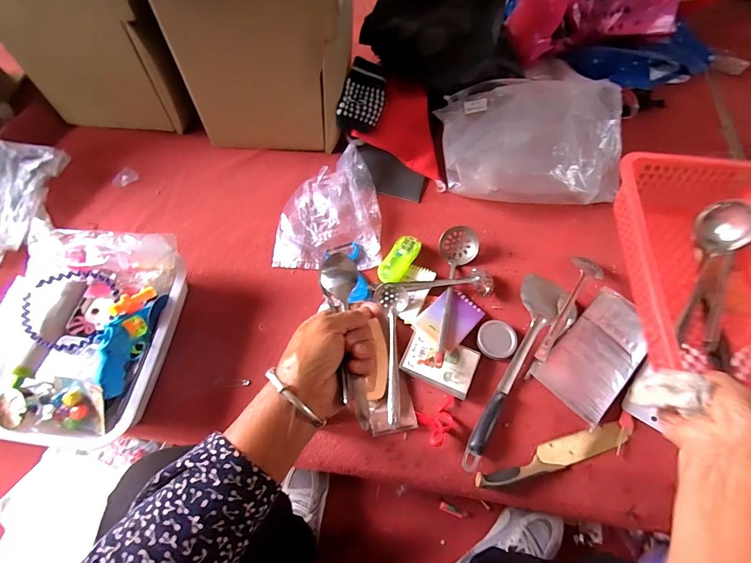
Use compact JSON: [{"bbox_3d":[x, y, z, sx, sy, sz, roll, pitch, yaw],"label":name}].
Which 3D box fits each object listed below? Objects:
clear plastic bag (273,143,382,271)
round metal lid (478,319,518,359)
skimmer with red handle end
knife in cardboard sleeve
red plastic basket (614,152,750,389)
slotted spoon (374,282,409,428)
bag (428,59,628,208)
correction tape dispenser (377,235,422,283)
[{"bbox_3d":[-0.084,-0.139,0.658,0.188,0.052,0.234,1,66,0],"label":"clear plastic bag"},{"bbox_3d":[0.198,0.096,0.582,0.061,0.020,0.059,0,66,-1],"label":"round metal lid"},{"bbox_3d":[0.113,0.014,0.595,0.066,0.031,0.248,21,68,8],"label":"skimmer with red handle end"},{"bbox_3d":[0.265,0.256,0.529,0.247,0.022,0.037,-16,68,-7],"label":"knife in cardboard sleeve"},{"bbox_3d":[0.431,-0.019,0.460,0.231,0.090,0.300,6,66,2],"label":"red plastic basket"},{"bbox_3d":[0.030,0.106,0.563,0.051,0.028,0.214,-1,66,-1],"label":"slotted spoon"},{"bbox_3d":[0.295,-0.278,0.699,0.346,0.110,0.242,-3,67,-2],"label":"bag"},{"bbox_3d":[0.043,-0.041,0.631,0.044,0.017,0.098,32,70,12],"label":"correction tape dispenser"}]

